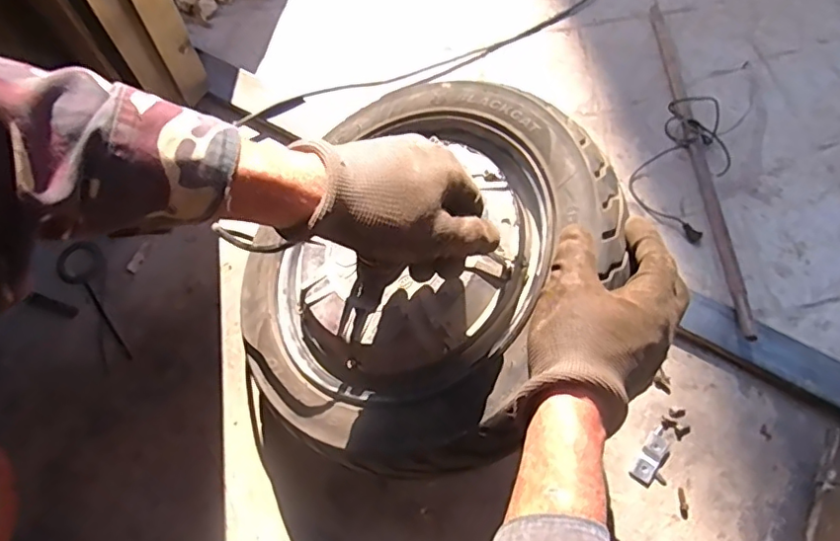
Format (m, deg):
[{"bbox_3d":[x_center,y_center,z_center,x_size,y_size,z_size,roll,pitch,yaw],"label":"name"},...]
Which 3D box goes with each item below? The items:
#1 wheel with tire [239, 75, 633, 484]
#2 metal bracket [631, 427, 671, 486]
[{"bbox_3d":[0.005,0.001,0.507,0.314,0.115,0.338,33,86,34],"label":"wheel with tire"},{"bbox_3d":[0.245,0.194,0.588,0.024,0.007,0.060,31,68,13],"label":"metal bracket"}]

